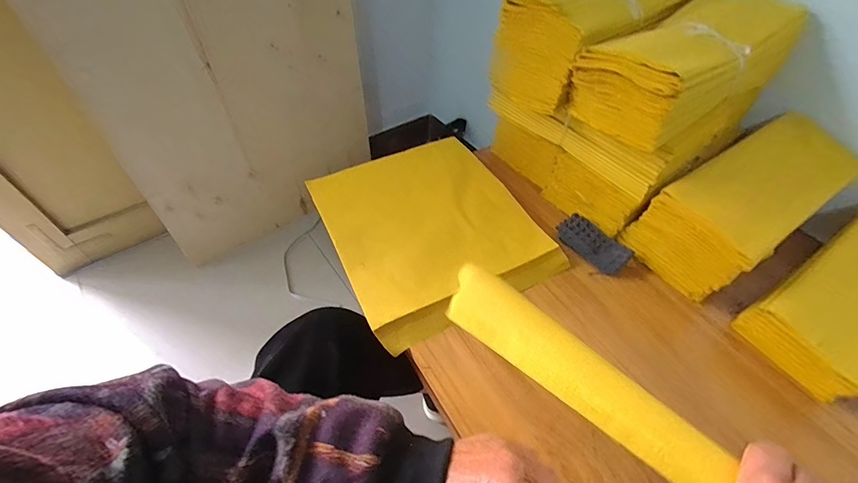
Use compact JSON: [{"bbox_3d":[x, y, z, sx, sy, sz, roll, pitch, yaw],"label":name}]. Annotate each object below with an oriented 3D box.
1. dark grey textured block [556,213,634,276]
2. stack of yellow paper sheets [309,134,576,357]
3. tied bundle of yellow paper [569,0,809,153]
[{"bbox_3d":[0.252,0.003,0.603,0.052,0.029,0.107,-34,59,-27],"label":"dark grey textured block"},{"bbox_3d":[0.000,-0.029,0.619,0.293,0.034,0.324,-22,54,-19],"label":"stack of yellow paper sheets"},{"bbox_3d":[0.365,-0.255,0.554,0.322,0.108,0.143,-29,57,-23],"label":"tied bundle of yellow paper"}]

